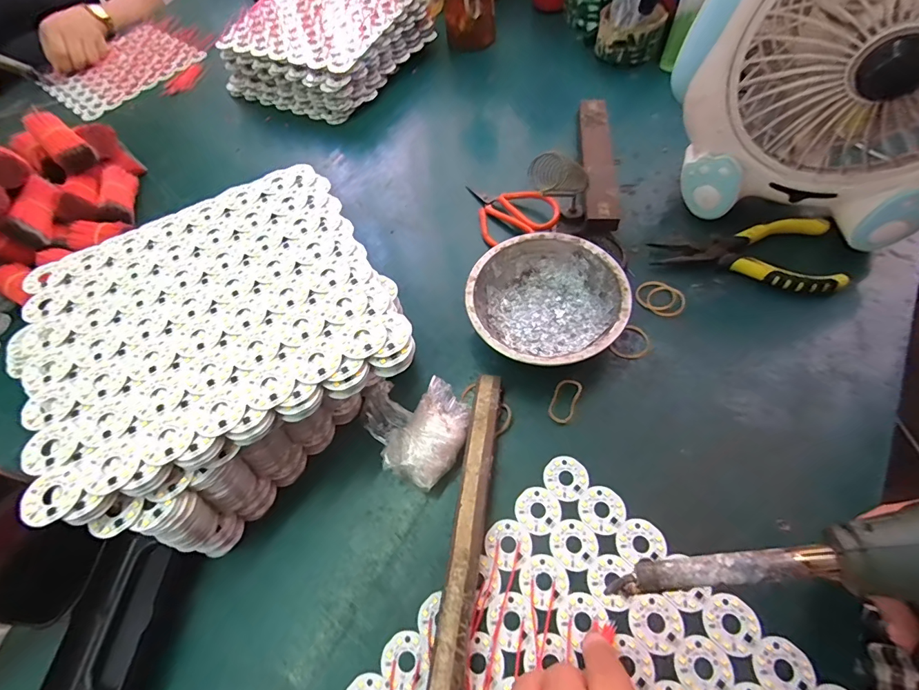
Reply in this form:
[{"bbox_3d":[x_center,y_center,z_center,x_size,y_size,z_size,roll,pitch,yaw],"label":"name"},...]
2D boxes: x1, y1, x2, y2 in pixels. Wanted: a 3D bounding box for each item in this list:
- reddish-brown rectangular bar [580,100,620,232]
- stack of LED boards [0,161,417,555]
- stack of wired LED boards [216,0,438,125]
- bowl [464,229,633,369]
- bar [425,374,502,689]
[{"bbox_3d":[0.148,-0.195,0.457,0.032,0.027,0.198,2,60,7],"label":"reddish-brown rectangular bar"},{"bbox_3d":[-0.166,-0.001,0.326,0.229,0.092,0.225,-33,62,-13],"label":"stack of LED boards"},{"bbox_3d":[-0.178,-0.434,0.604,0.227,0.085,0.244,22,64,17],"label":"stack of wired LED boards"},{"bbox_3d":[0.071,-0.034,0.357,0.123,0.040,0.123,-2,59,4],"label":"bowl"},{"bbox_3d":[0.007,0.121,0.290,0.020,0.018,0.212,7,60,9],"label":"bar"}]

